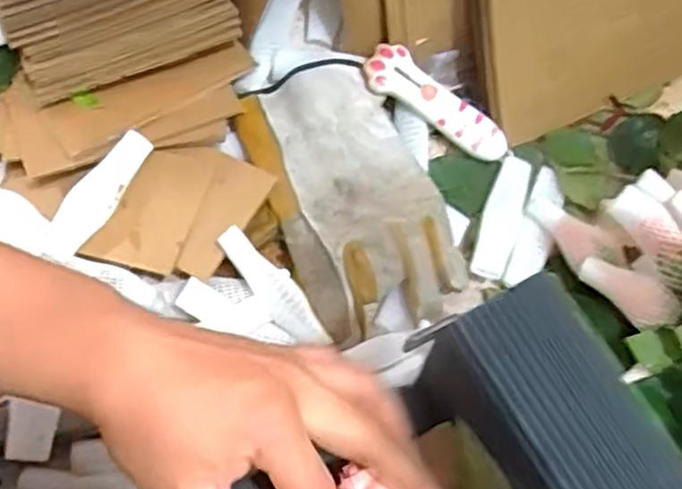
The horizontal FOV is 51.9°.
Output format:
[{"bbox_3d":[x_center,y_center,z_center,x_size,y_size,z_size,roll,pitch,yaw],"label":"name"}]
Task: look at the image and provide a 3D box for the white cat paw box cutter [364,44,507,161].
[{"bbox_3d":[0.066,-0.095,0.478,0.109,0.011,0.033,34,73,-6],"label":"white cat paw box cutter"}]

